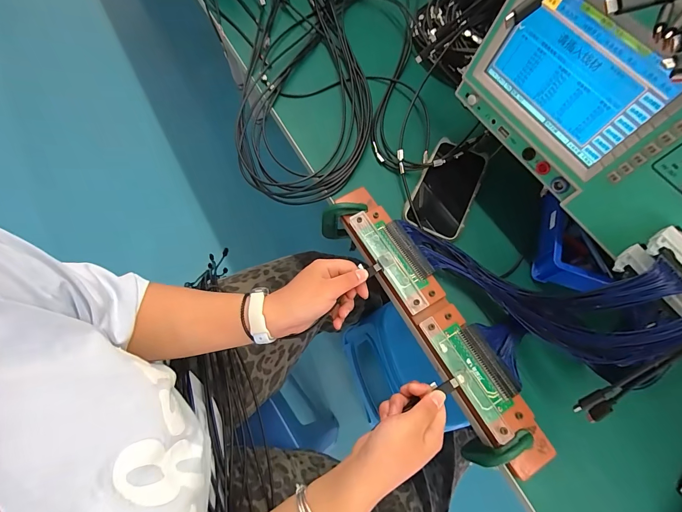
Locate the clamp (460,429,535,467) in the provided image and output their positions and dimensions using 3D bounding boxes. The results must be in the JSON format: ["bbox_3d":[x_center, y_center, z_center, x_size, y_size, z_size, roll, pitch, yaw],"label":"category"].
[{"bbox_3d":[0.163,0.200,0.353,0.059,0.067,0.019,-16,69,-8],"label":"clamp"}]

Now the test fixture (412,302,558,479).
[{"bbox_3d":[0.151,0.136,0.355,0.056,0.019,0.174,-29,72,-13],"label":"test fixture"}]

